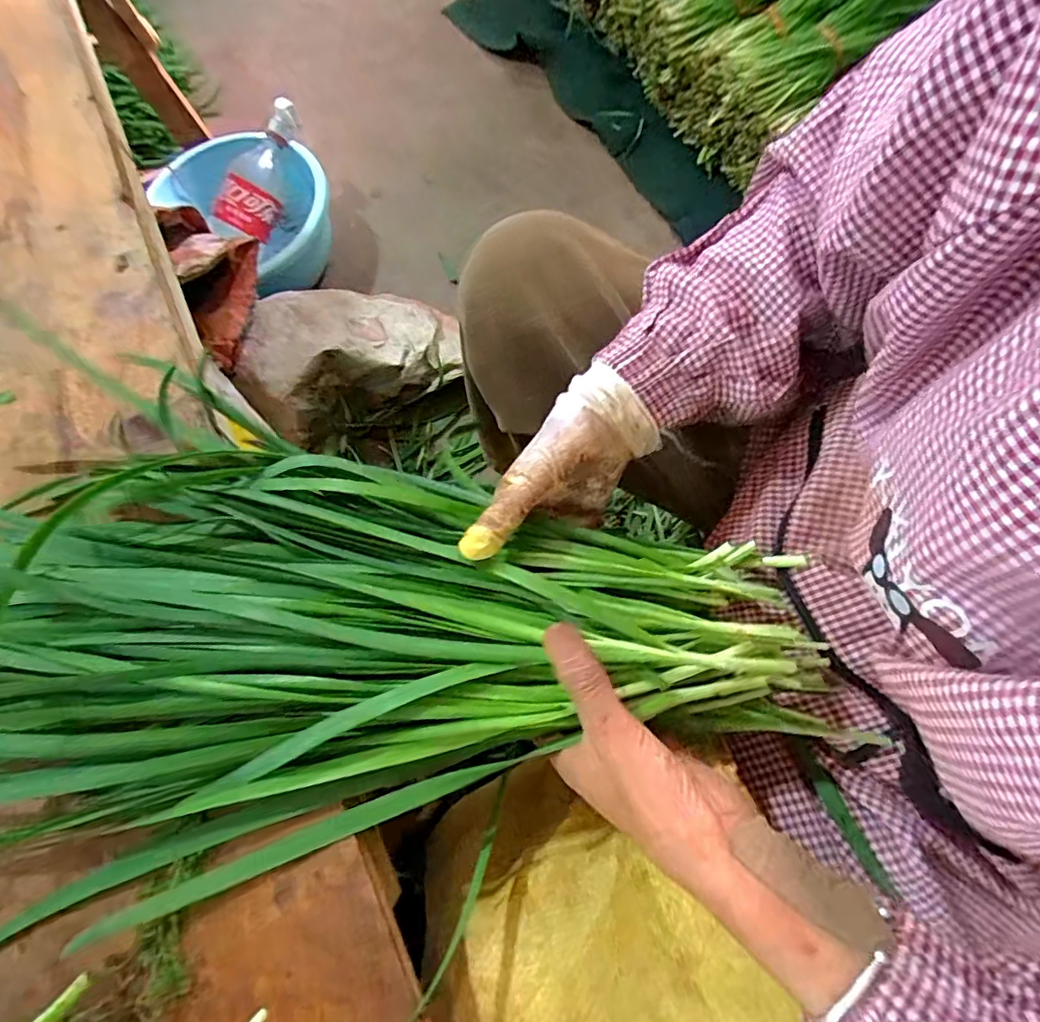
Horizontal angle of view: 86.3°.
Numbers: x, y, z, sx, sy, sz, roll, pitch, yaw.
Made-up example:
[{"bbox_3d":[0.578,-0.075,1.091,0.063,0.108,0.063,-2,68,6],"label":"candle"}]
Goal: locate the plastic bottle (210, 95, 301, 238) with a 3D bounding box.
[{"bbox_3d":[-0.407,-0.518,0.866,0.081,0.090,0.224,26,90,9],"label":"plastic bottle"}]

